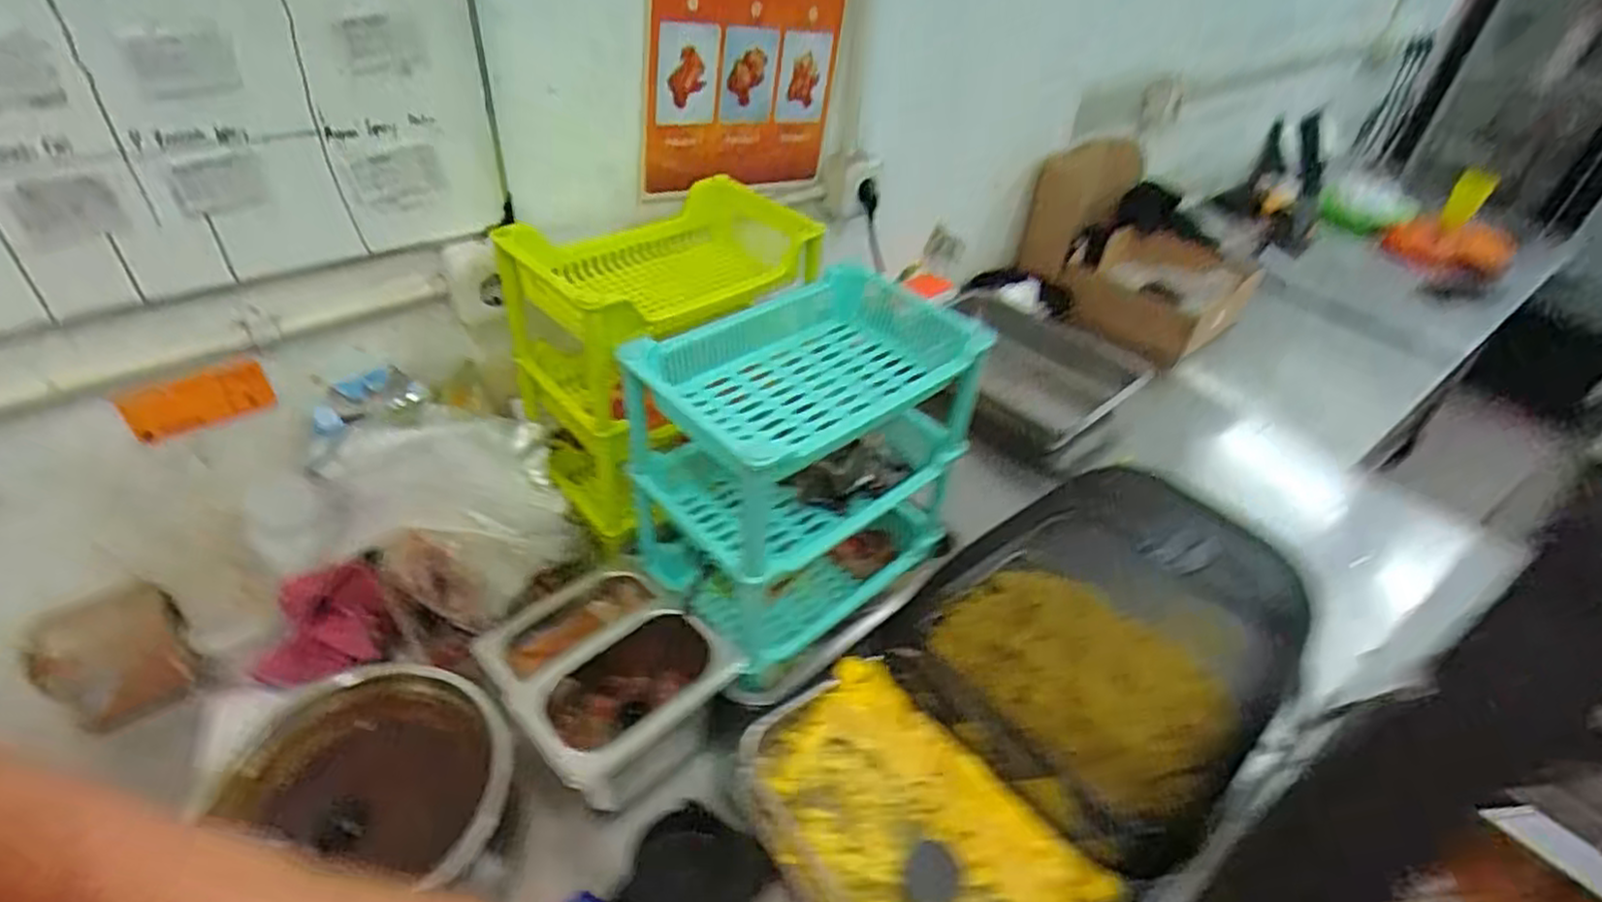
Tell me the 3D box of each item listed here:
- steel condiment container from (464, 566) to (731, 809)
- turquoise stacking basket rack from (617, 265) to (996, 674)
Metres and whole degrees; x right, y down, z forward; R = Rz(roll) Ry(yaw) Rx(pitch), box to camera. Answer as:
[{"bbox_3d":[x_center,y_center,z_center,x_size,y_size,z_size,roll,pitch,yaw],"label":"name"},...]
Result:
[{"bbox_3d":[-0.189,0.207,0.729,0.168,0.123,0.230,-28,49,-33],"label":"steel condiment container"},{"bbox_3d":[-0.007,0.016,0.836,0.313,0.336,0.232,-27,49,-32],"label":"turquoise stacking basket rack"}]

